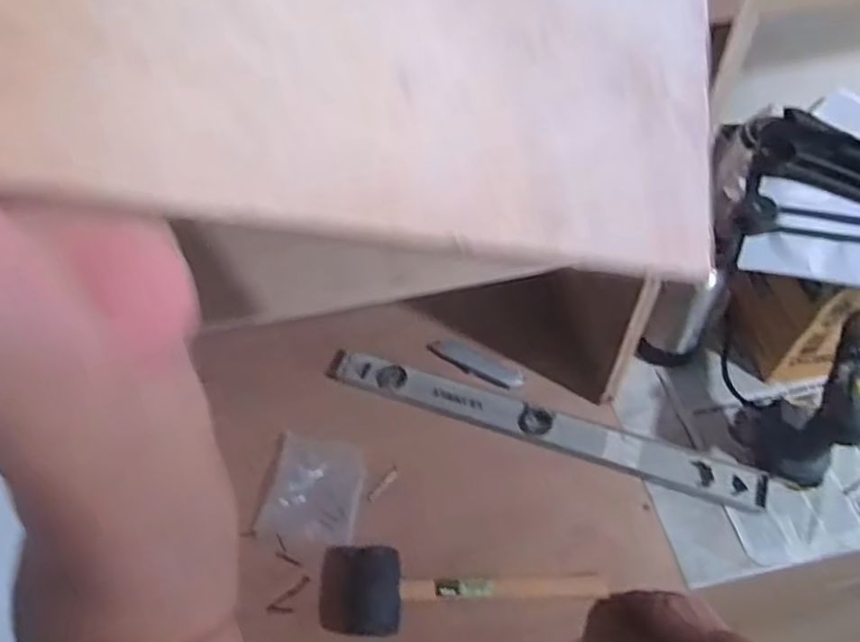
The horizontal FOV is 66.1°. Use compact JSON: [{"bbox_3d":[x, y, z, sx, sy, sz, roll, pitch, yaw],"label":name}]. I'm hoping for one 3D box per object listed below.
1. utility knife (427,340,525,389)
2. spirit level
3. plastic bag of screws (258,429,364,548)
[{"bbox_3d":[0.070,0.066,1.023,0.155,0.010,0.041,28,61,21],"label":"utility knife"},{"bbox_3d":[0.145,0.146,0.956,0.627,0.021,0.051,17,58,14],"label":"spirit level"},{"bbox_3d":[-0.158,0.230,0.914,0.124,0.024,0.142,8,56,9],"label":"plastic bag of screws"}]

